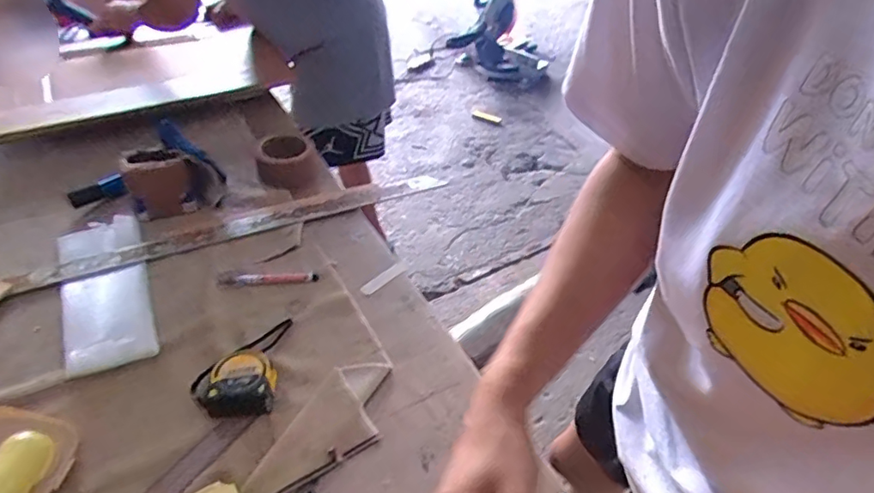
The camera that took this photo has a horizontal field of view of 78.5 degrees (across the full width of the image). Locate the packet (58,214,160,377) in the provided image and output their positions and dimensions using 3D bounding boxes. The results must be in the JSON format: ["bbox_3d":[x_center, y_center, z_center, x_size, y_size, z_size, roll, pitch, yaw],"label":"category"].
[{"bbox_3d":[-0.429,0.048,0.690,0.098,0.017,0.276,-16,45,-22],"label":"packet"}]

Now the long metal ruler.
[{"bbox_3d":[-0.272,-0.032,0.808,0.609,0.010,0.037,-17,53,-23],"label":"long metal ruler"}]

